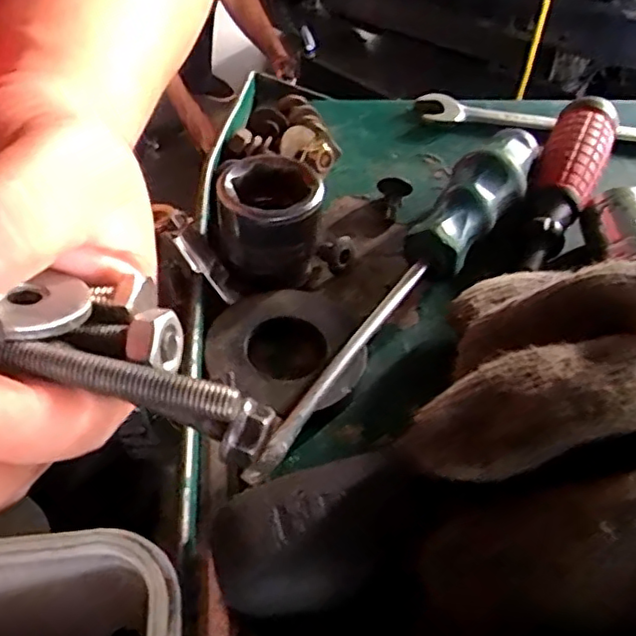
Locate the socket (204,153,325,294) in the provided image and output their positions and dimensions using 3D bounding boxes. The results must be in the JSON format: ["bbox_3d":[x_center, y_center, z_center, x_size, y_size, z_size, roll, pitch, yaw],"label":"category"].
[{"bbox_3d":[-0.018,-0.033,0.207,0.036,0.034,0.036,-3,47,-6],"label":"socket"}]

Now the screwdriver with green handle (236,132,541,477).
[{"bbox_3d":[0.034,-0.014,0.202,0.023,0.020,0.170,25,51,19],"label":"screwdriver with green handle"}]

